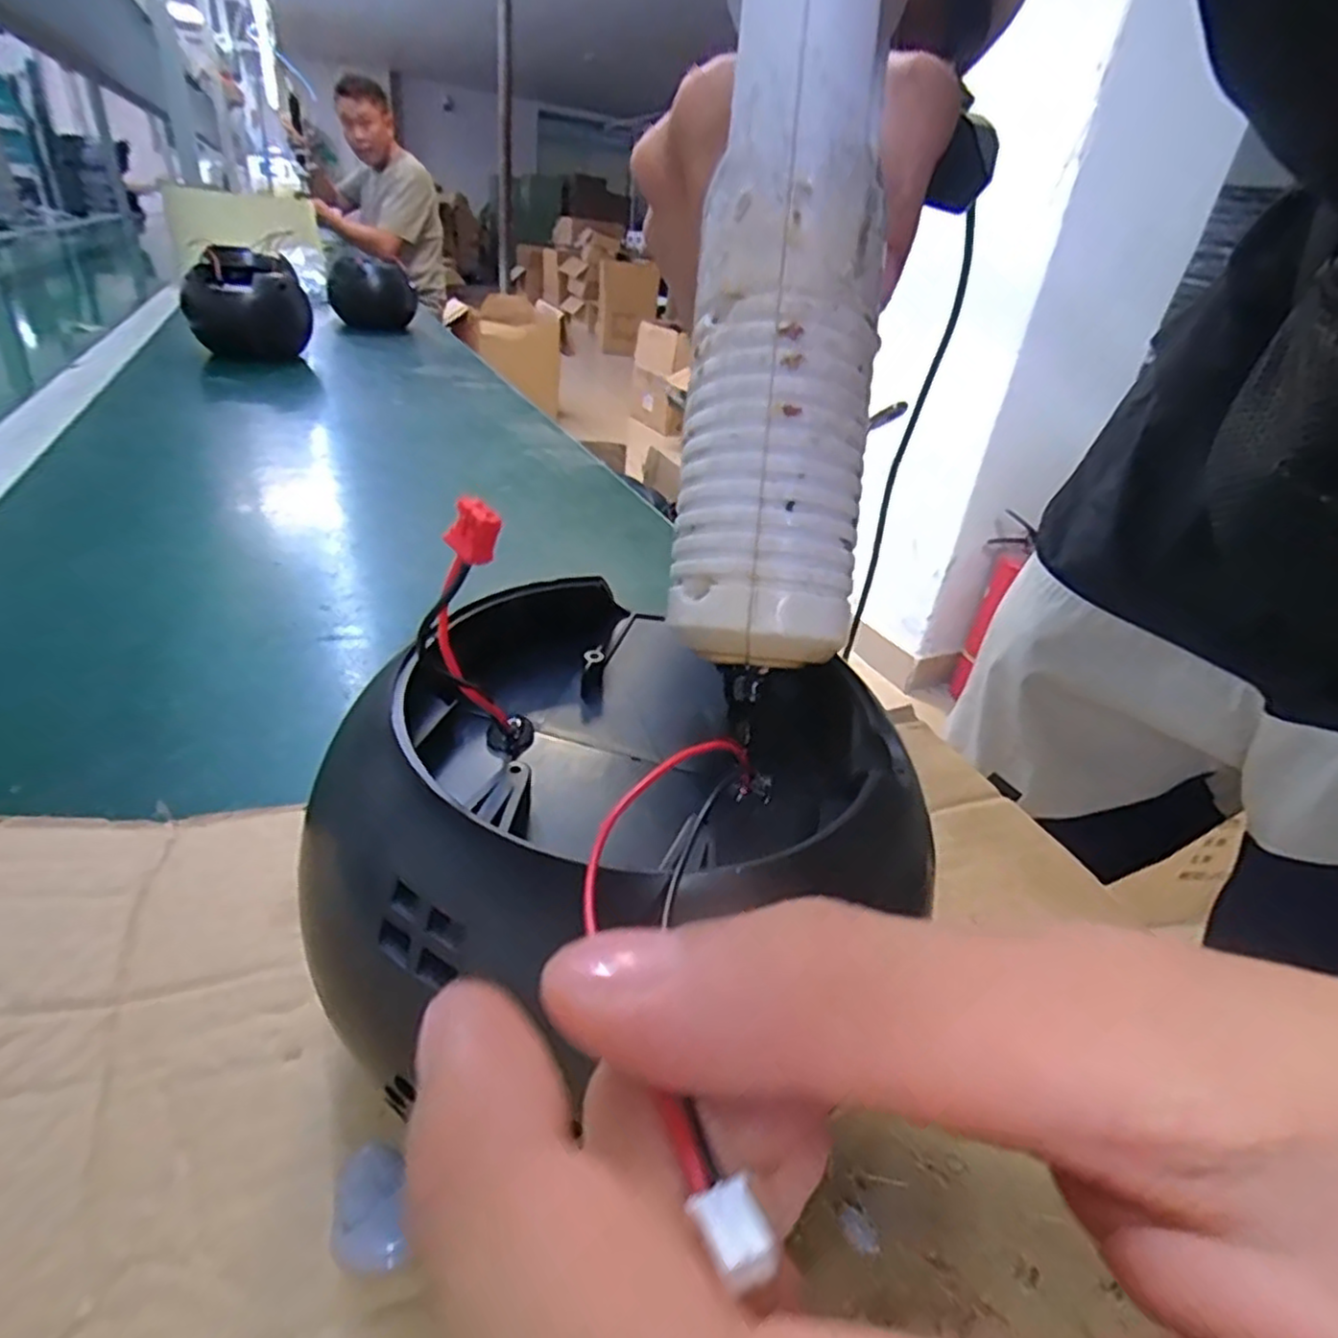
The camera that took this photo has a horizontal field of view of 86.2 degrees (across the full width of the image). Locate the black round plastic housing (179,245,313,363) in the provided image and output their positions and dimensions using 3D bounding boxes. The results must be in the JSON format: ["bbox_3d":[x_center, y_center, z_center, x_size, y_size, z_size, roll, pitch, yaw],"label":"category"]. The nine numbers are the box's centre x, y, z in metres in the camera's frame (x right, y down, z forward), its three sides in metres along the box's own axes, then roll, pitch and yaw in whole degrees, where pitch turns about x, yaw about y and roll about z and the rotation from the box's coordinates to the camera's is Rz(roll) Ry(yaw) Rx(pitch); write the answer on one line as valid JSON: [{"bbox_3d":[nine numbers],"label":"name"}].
[{"bbox_3d":[-0.494,-0.423,0.838,0.127,0.110,0.112,-11,36,-28],"label":"black round plastic housing"}]

